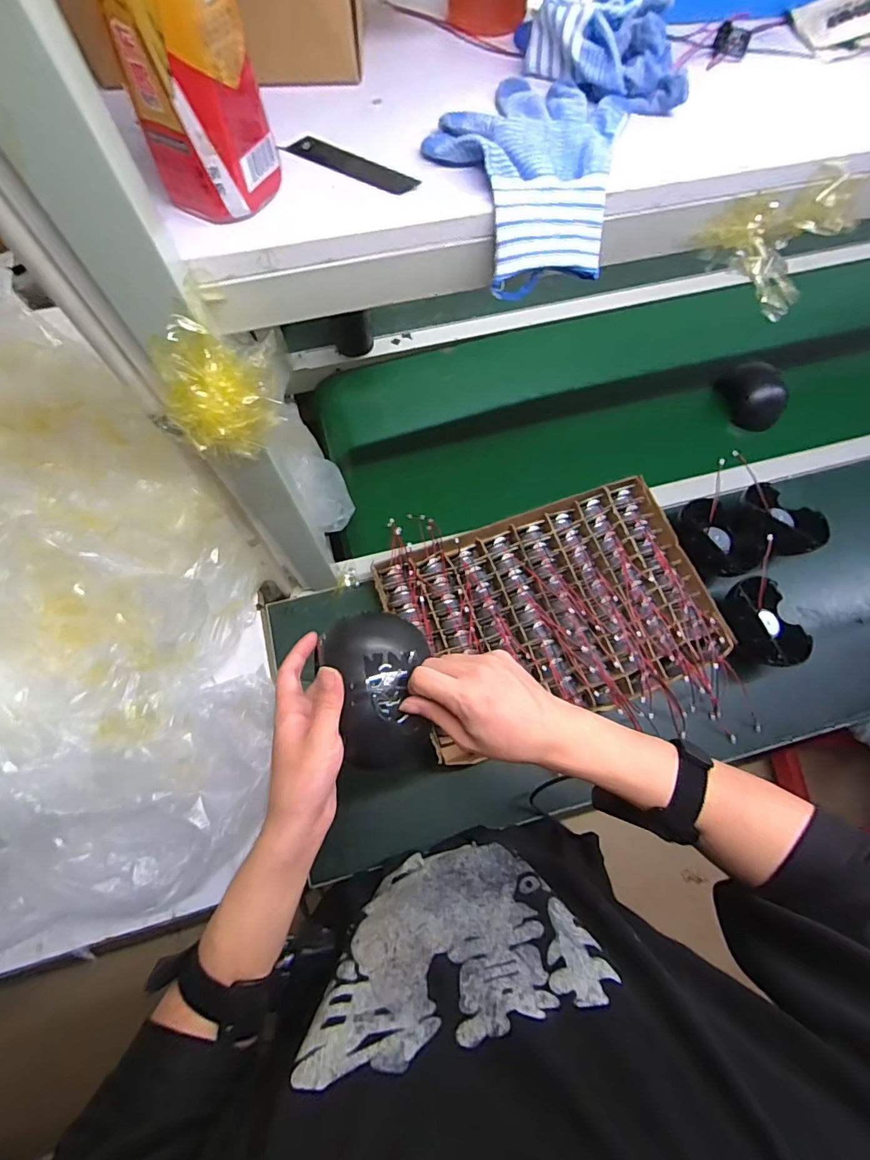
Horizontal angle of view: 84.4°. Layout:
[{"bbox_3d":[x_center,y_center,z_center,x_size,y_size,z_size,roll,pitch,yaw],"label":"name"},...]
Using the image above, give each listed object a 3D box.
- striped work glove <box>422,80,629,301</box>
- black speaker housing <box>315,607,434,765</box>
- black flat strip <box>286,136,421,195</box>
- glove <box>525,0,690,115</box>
[{"bbox_3d":[0.062,-0.290,0.350,0.134,0.055,0.153,11,70,3],"label":"striped work glove"},{"bbox_3d":[-0.049,0.085,0.394,0.085,0.064,0.129,-5,70,-3],"label":"black speaker housing"},{"bbox_3d":[-0.056,-0.287,0.332,0.094,0.004,0.021,26,72,8],"label":"black flat strip"},{"bbox_3d":[0.131,-0.394,0.353,0.131,0.046,0.062,33,73,10],"label":"glove"}]

